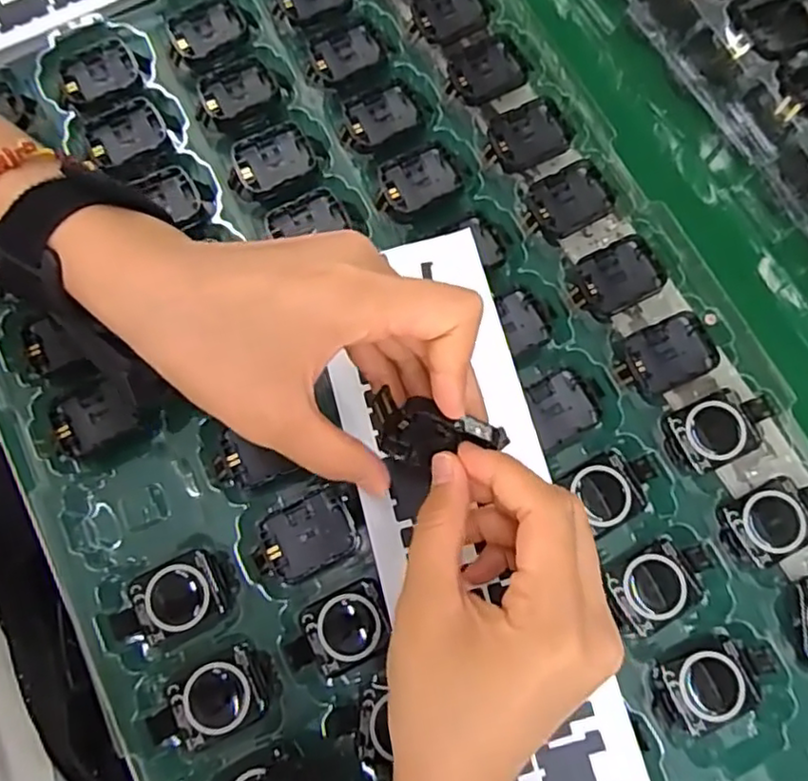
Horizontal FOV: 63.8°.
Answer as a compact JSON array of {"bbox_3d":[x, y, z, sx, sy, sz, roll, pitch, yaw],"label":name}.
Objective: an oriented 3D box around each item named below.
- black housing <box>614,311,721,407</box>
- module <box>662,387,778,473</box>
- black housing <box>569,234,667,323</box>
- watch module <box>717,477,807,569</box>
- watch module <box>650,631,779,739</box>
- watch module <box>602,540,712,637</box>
[{"bbox_3d":[0.128,-0.015,0.318,0.047,0.006,0.035,-23,76,-7],"label":"black housing"},{"bbox_3d":[0.152,0.018,0.312,0.052,0.010,0.032,-22,76,-6],"label":"module"},{"bbox_3d":[0.109,-0.056,0.336,0.048,0.020,0.032,-26,76,-8],"label":"black housing"},{"bbox_3d":[0.173,0.060,0.302,0.053,0.010,0.032,-27,76,-8],"label":"watch module"},{"bbox_3d":[0.134,0.128,0.285,0.055,0.011,0.033,-20,76,-6],"label":"watch module"},{"bbox_3d":[0.116,0.088,0.296,0.049,0.008,0.032,-27,76,-8],"label":"watch module"}]

